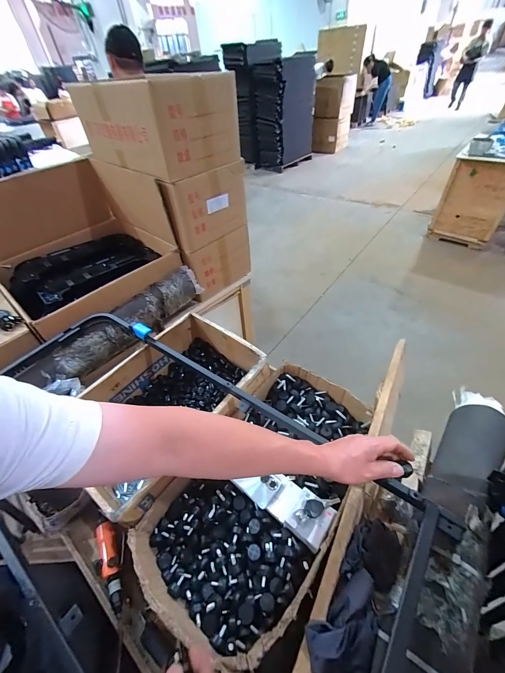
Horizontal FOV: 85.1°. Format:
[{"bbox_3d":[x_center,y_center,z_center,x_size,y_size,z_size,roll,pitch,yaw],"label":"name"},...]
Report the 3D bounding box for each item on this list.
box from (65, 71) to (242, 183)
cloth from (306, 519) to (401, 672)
[{"bbox_3d":[-0.349,-0.783,1.013,0.499,0.240,0.343,30,56,30],"label":"box"},{"bbox_3d":[0.176,0.415,0.444,0.084,0.054,0.231,30,56,30],"label":"cloth"}]

